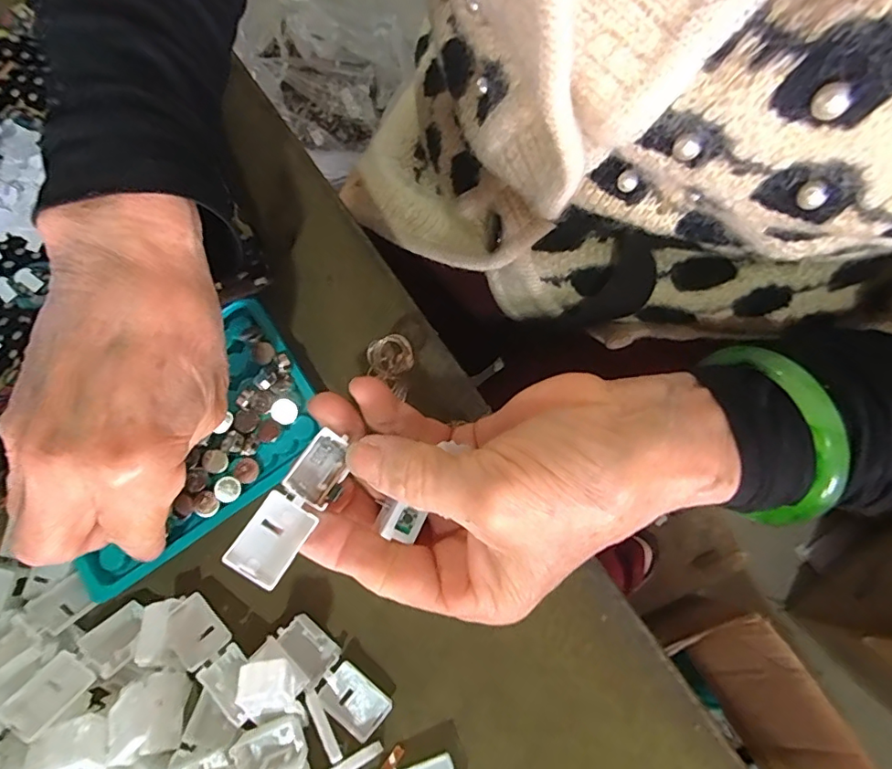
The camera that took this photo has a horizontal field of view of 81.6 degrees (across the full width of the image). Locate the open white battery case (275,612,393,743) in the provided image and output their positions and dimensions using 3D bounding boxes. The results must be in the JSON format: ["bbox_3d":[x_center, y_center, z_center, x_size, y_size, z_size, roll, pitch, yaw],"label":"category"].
[{"bbox_3d":[-0.049,0.124,0.219,0.055,0.012,0.021,39,79,12],"label":"open white battery case"}]

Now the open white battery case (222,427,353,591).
[{"bbox_3d":[-0.053,0.042,0.182,0.018,0.014,0.054,26,58,7],"label":"open white battery case"}]

